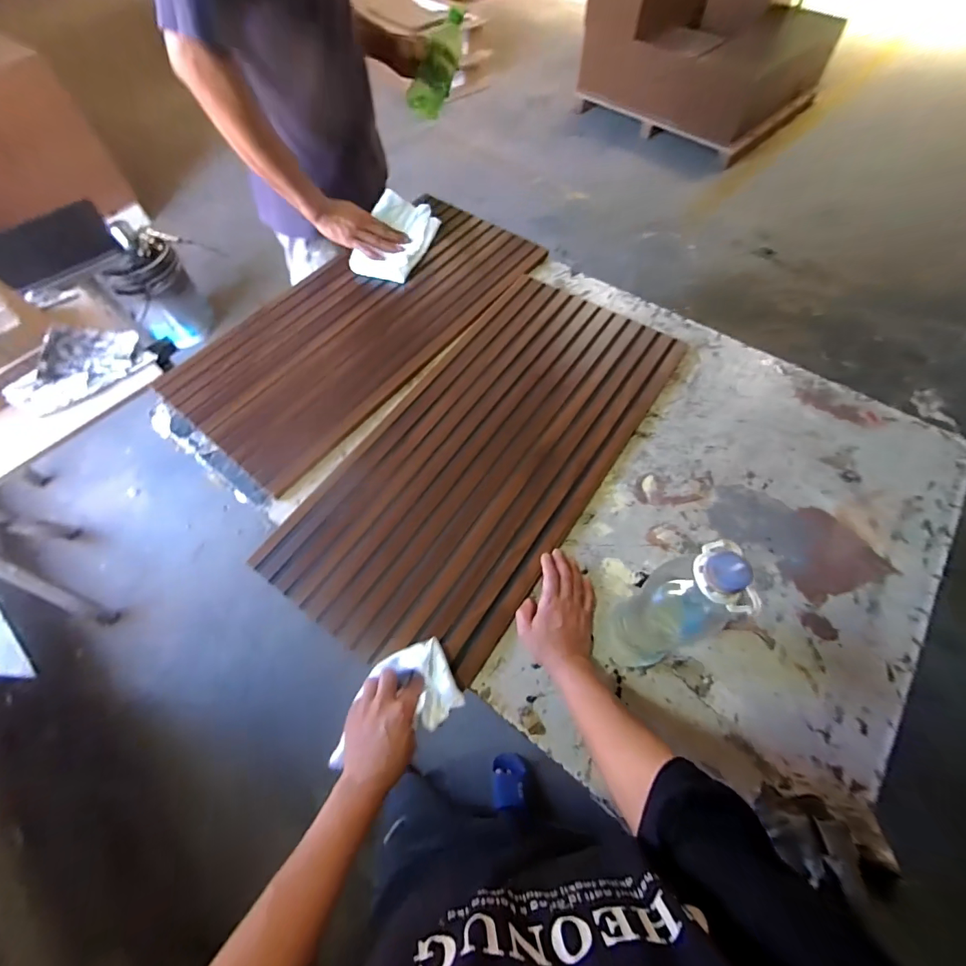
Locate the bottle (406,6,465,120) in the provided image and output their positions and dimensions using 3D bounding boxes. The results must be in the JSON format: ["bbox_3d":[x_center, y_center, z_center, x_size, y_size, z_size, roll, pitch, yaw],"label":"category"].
[{"bbox_3d":[-0.100,-0.967,1.006,0.076,0.201,0.077,0,54,-42],"label":"bottle"}]

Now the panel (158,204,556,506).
[{"bbox_3d":[-0.240,-0.345,0.876,0.379,0.016,0.744,35,68,17],"label":"panel"}]

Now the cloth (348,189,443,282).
[{"bbox_3d":[-0.186,-0.539,0.942,0.138,0.073,0.209,21,65,11],"label":"cloth"}]

